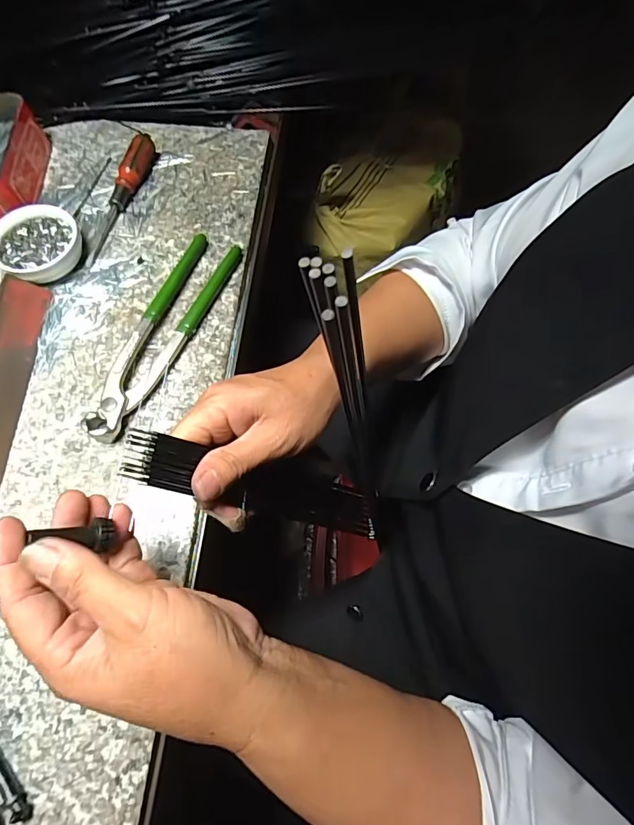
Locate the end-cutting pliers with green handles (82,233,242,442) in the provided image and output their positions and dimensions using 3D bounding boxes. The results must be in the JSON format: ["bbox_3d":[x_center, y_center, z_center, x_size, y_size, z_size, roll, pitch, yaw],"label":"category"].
[{"bbox_3d":[-0.129,-0.068,0.369,0.051,0.019,0.198,21,69,8],"label":"end-cutting pliers with green handles"}]

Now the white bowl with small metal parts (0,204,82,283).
[{"bbox_3d":[-0.240,-0.143,0.390,0.068,0.027,0.068,0,67,0],"label":"white bowl with small metal parts"}]

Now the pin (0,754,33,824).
[{"bbox_3d":[-0.180,0.202,0.257,0.008,0.010,0.061,-39,73,-15],"label":"pin"}]

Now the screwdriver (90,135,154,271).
[{"bbox_3d":[-0.182,-0.199,0.418,0.021,0.023,0.141,14,68,5],"label":"screwdriver"}]

